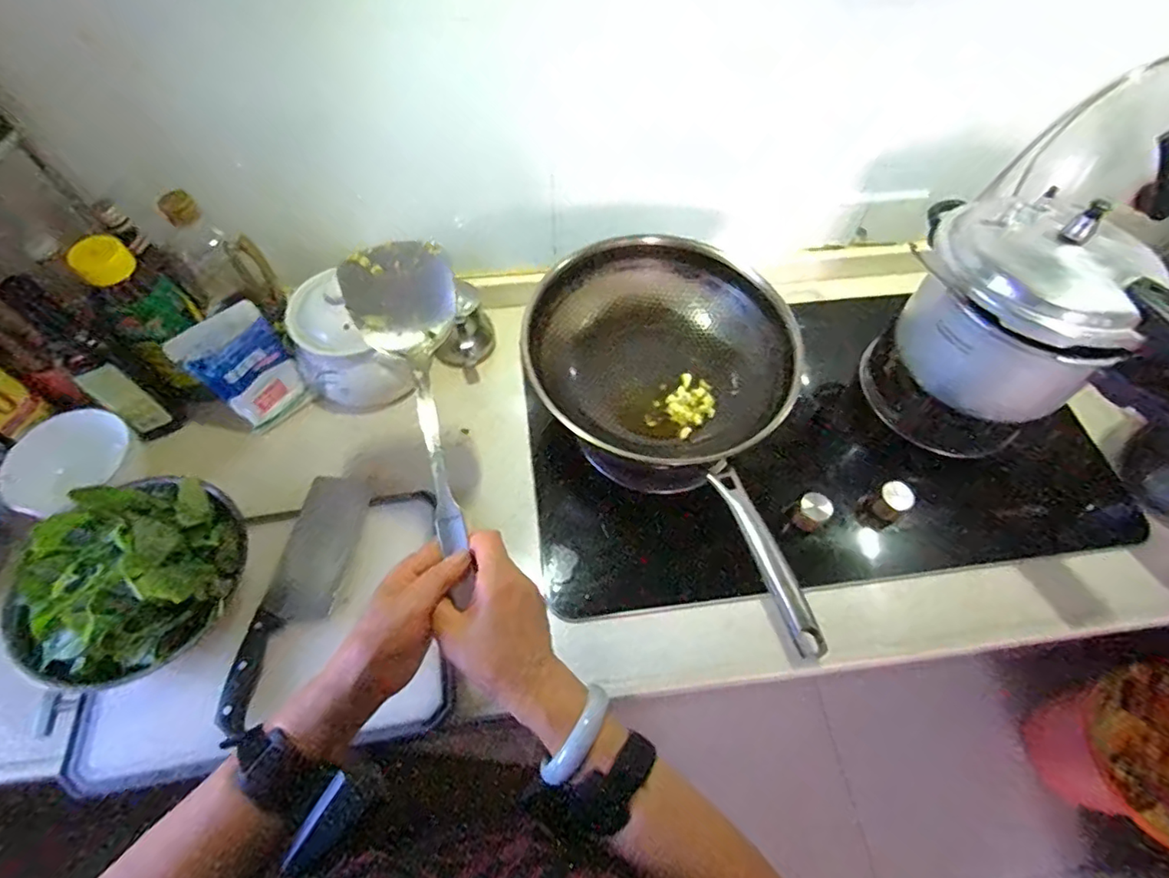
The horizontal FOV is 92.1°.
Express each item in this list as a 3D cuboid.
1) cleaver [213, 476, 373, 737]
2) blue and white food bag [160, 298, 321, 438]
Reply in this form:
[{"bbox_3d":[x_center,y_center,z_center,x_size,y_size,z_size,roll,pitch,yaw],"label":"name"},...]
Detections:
[{"bbox_3d":[-0.309,0.163,0.615,0.077,0.024,0.272,7,60,2],"label":"cleaver"},{"bbox_3d":[-0.413,-0.083,0.694,0.064,0.136,0.102,39,66,19],"label":"blue and white food bag"}]

